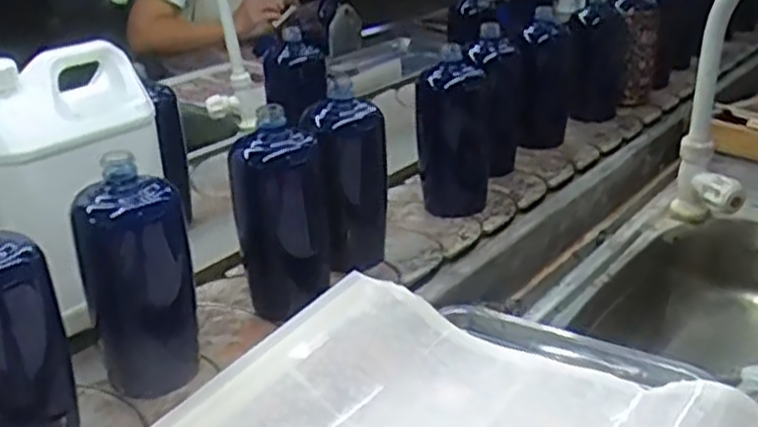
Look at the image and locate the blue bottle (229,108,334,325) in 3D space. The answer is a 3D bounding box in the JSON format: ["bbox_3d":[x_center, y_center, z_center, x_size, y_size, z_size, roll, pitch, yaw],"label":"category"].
[{"bbox_3d":[-0.091,0.003,0.736,0.084,0.169,0.078,-6,23,-7],"label":"blue bottle"}]

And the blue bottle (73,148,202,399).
[{"bbox_3d":[-0.191,0.048,0.632,0.083,0.192,0.052,-13,24,-23],"label":"blue bottle"}]

